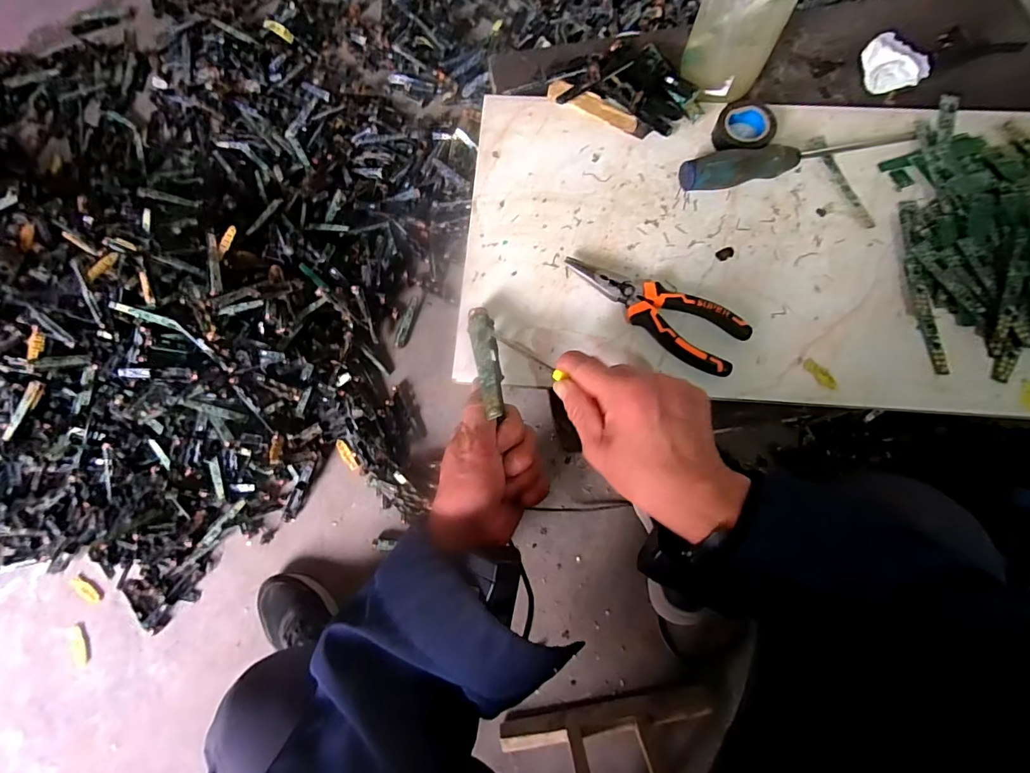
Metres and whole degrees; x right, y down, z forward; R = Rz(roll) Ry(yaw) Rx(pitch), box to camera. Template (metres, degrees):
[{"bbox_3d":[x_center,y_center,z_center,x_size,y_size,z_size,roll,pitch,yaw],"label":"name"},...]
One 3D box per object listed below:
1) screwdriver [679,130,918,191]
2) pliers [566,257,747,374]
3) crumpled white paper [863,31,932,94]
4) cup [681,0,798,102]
[{"bbox_3d":[0.262,-0.207,0.424,0.229,0.029,0.028,-12,77,-2],"label":"screwdriver"},{"bbox_3d":[0.114,-0.065,0.394,0.157,0.013,0.052,28,79,6],"label":"pliers"},{"bbox_3d":[0.380,-0.324,0.468,0.059,0.023,0.060,-42,80,-9],"label":"crumpled white paper"},{"bbox_3d":[0.201,-0.329,0.421,0.075,0.097,0.082,0,74,0],"label":"cup"}]

